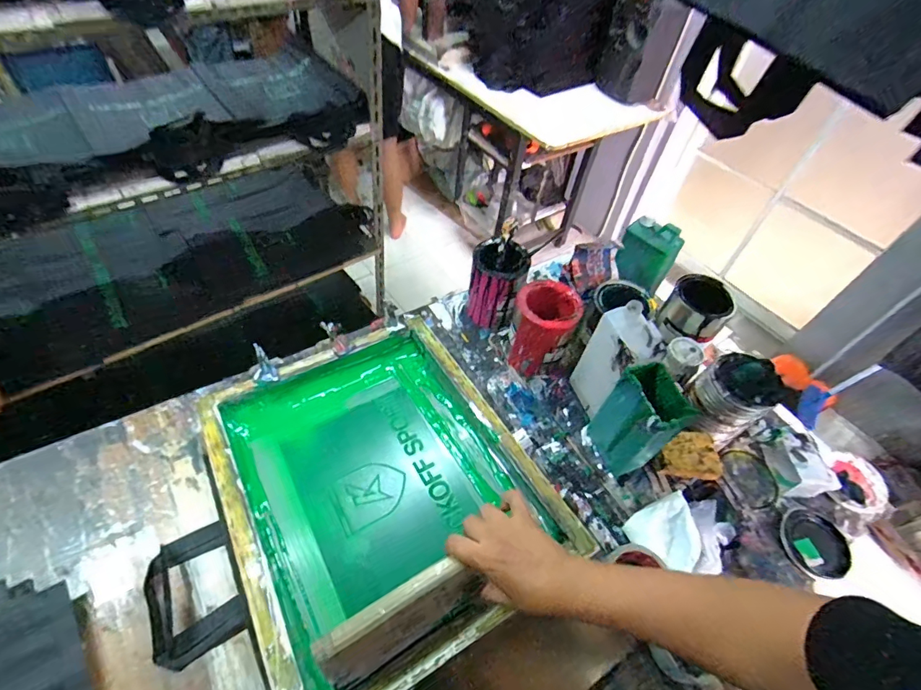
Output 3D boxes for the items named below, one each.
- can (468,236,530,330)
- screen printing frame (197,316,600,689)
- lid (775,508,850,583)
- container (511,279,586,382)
[{"bbox_3d":[0.069,-0.120,0.871,0.097,0.151,0.100,3,54,-4],"label":"can"},{"bbox_3d":[-0.110,0.193,0.661,0.420,0.053,0.486,-23,54,-22],"label":"screen printing frame"},{"bbox_3d":[0.557,0.309,0.696,0.106,0.014,0.100,3,54,-4],"label":"lid"},{"bbox_3d":[0.146,-0.029,0.801,0.112,0.141,0.121,11,54,3],"label":"container"}]

